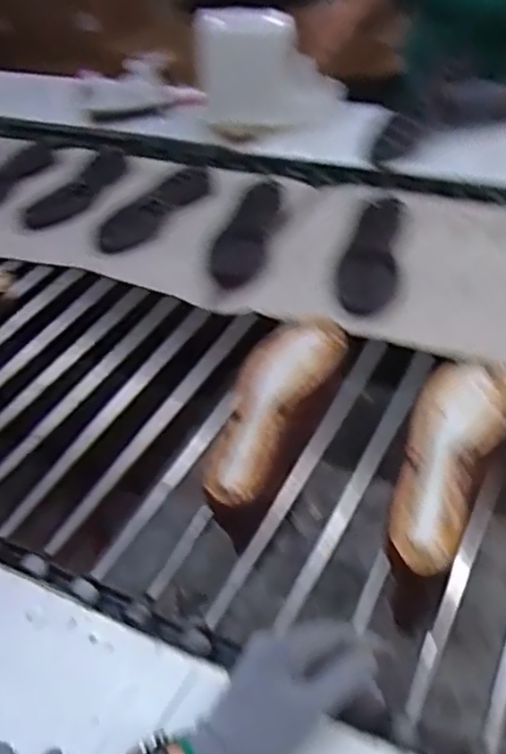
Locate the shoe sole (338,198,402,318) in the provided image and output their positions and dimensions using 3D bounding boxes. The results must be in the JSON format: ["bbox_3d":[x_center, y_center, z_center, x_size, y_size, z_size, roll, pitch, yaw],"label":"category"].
[{"bbox_3d":[0.173,-0.179,0.951,0.076,0.023,0.258,10,44,14],"label":"shoe sole"}]

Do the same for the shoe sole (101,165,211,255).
[{"bbox_3d":[-0.164,-0.269,1.078,0.099,0.025,0.258,20,47,23],"label":"shoe sole"}]

